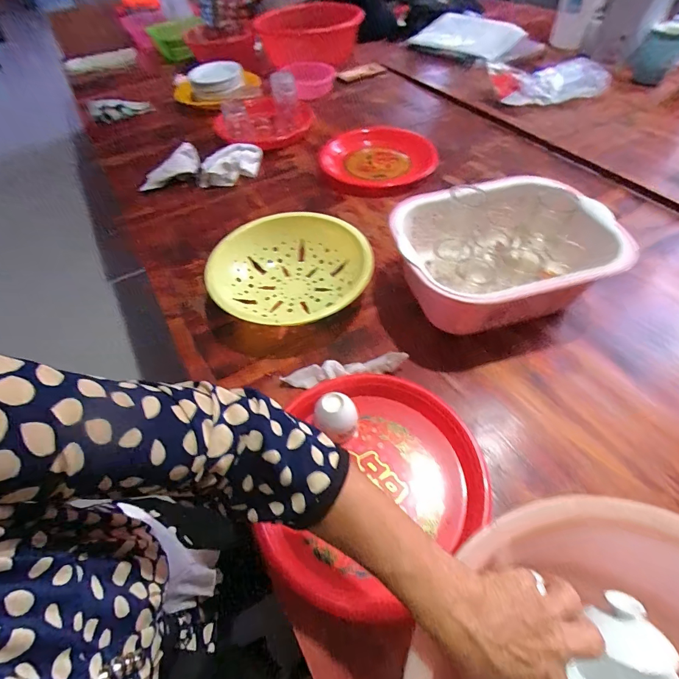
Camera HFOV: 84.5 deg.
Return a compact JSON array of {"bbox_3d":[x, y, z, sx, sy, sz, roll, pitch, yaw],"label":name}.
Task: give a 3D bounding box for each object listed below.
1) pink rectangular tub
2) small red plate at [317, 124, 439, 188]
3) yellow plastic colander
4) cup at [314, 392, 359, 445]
[{"bbox_3d":[0.227,-0.123,0.565,0.283,0.136,0.234,-15,53,-6],"label":"pink rectangular tub"},{"bbox_3d":[0.090,-0.439,0.878,0.257,0.032,0.255,-2,45,2],"label":"small red plate"},{"bbox_3d":[-0.076,-0.112,0.620,0.256,0.068,0.245,-5,53,1],"label":"yellow plastic colander"},{"bbox_3d":[-0.003,0.096,0.457,0.050,0.050,0.048,-2,45,2],"label":"cup"}]

